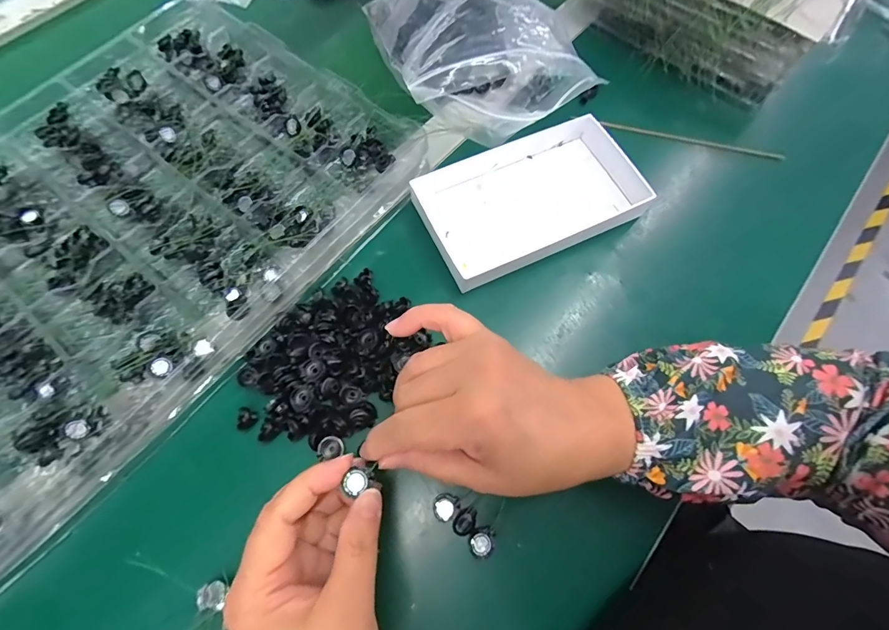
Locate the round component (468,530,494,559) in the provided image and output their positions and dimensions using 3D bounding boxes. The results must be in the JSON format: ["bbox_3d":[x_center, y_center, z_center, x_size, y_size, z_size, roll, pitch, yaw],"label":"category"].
[{"bbox_3d":[0.023,0.144,0.255,0.016,0.010,0.015,0,68,1],"label":"round component"}]

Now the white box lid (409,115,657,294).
[{"bbox_3d":[0.068,-0.103,0.346,0.174,0.027,0.120,-25,70,-9],"label":"white box lid"}]

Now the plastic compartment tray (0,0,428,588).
[{"bbox_3d":[-0.264,-0.067,0.314,0.294,0.030,0.436,39,74,13],"label":"plastic compartment tray"}]

